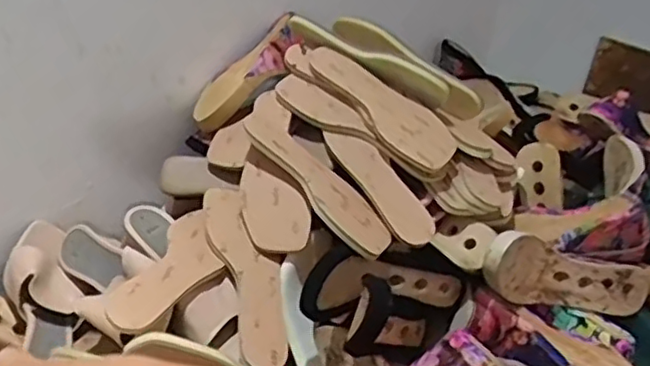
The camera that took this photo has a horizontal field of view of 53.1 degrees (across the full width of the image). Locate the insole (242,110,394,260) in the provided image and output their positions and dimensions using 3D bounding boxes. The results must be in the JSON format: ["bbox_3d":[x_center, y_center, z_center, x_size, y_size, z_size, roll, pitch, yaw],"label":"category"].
[{"bbox_3d":[-0.020,-0.012,0.786,0.069,0.024,0.264,-17,54,-47],"label":"insole"}]

